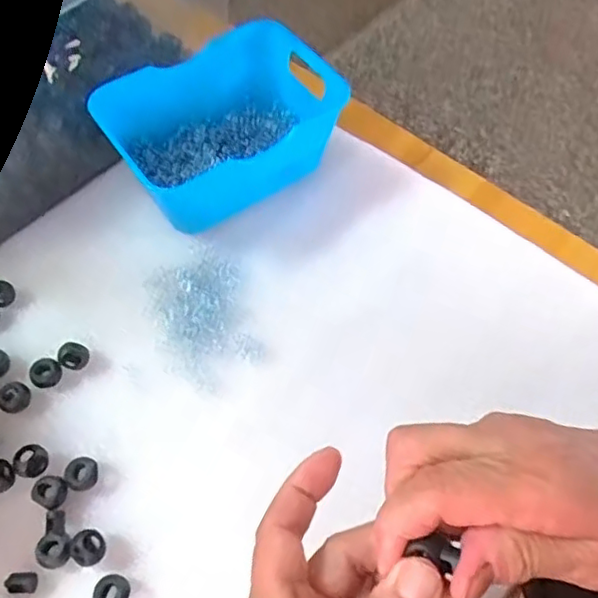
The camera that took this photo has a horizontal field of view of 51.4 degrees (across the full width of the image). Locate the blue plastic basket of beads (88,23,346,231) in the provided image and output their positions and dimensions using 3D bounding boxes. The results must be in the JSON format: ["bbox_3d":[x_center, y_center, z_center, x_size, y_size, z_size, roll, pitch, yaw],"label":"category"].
[{"bbox_3d":[-0.044,-0.116,0.430,0.141,0.062,0.102,-32,66,-16],"label":"blue plastic basket of beads"}]

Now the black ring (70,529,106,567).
[{"bbox_3d":[-0.108,0.128,0.320,0.015,0.013,0.017,15,62,8],"label":"black ring"}]

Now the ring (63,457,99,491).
[{"bbox_3d":[-0.119,0.096,0.341,0.016,0.010,0.016,0,61,0],"label":"ring"}]

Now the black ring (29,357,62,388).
[{"bbox_3d":[-0.151,0.044,0.371,0.015,0.010,0.017,36,67,18],"label":"black ring"}]

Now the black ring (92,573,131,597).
[{"bbox_3d":[-0.094,0.148,0.311,0.016,0.012,0.018,13,62,7],"label":"black ring"}]

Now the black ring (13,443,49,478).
[{"bbox_3d":[-0.147,0.089,0.341,0.017,0.007,0.020,-27,64,-14],"label":"black ring"}]

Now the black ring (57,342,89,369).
[{"bbox_3d":[-0.135,0.035,0.373,0.016,0.014,0.016,0,61,0],"label":"black ring"}]

